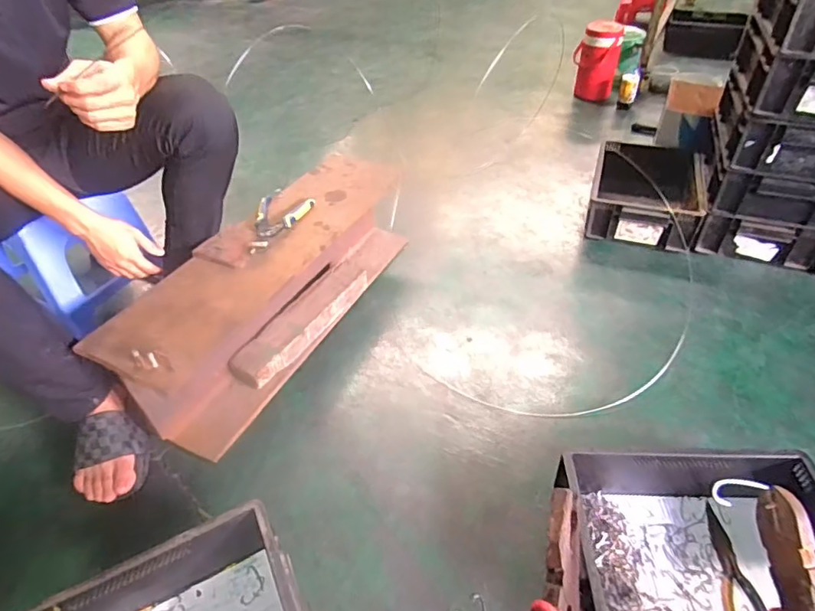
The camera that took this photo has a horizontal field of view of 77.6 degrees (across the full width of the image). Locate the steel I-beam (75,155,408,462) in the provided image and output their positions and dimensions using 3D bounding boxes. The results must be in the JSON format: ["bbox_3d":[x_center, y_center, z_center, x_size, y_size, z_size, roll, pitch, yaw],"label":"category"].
[{"bbox_3d":[-0.247,-0.051,1.036,0.205,0.226,0.719,18,46,23],"label":"steel I-beam"}]

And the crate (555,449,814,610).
[{"bbox_3d":[0.385,0.325,0.672,0.332,0.131,0.270,0,41,5],"label":"crate"}]

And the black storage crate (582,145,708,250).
[{"bbox_3d":[0.637,-0.314,1.346,0.257,0.111,0.425,13,44,19],"label":"black storage crate"}]

